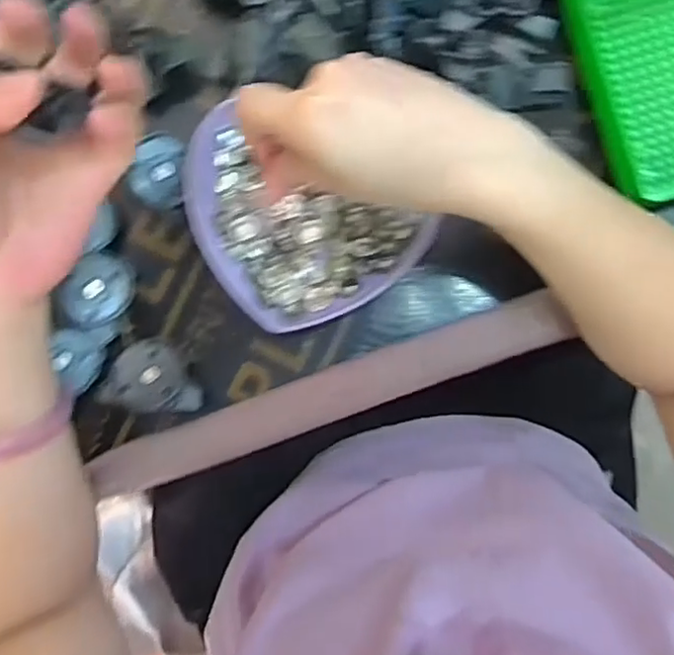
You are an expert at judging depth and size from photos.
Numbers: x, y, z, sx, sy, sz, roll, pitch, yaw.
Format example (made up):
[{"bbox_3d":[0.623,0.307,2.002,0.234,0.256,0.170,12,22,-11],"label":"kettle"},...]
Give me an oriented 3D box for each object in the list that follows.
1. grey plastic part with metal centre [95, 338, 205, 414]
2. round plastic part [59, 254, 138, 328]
[{"bbox_3d":[-0.111,0.031,0.404,0.062,0.015,0.044,16,72,3],"label":"grey plastic part with metal centre"},{"bbox_3d":[-0.146,-0.023,0.404,0.037,0.011,0.046,38,79,-22],"label":"round plastic part"}]

